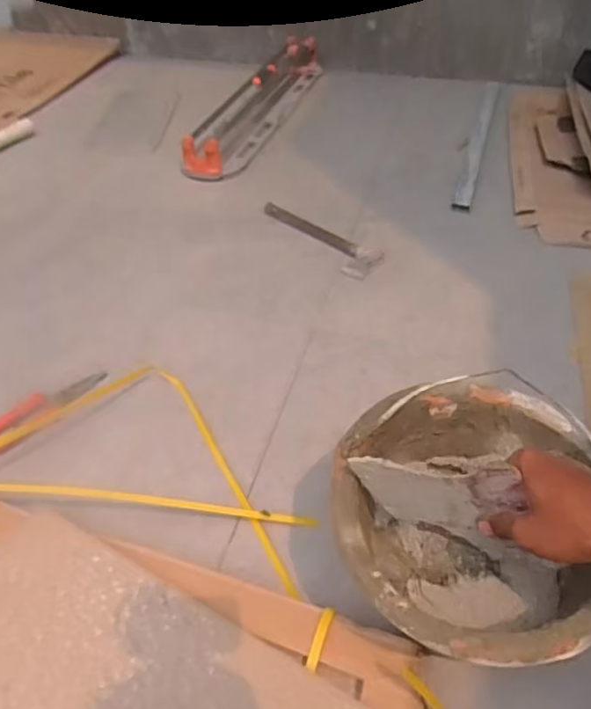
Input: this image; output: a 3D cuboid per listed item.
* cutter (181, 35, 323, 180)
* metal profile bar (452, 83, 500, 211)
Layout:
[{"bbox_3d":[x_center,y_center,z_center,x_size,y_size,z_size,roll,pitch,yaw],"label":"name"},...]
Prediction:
[{"bbox_3d":[-0.084,-0.632,1.432,0.157,0.084,0.716,10,44,11],"label":"cutter"},{"bbox_3d":[0.420,-0.499,1.339,0.037,0.030,0.671,13,45,14],"label":"metal profile bar"}]

